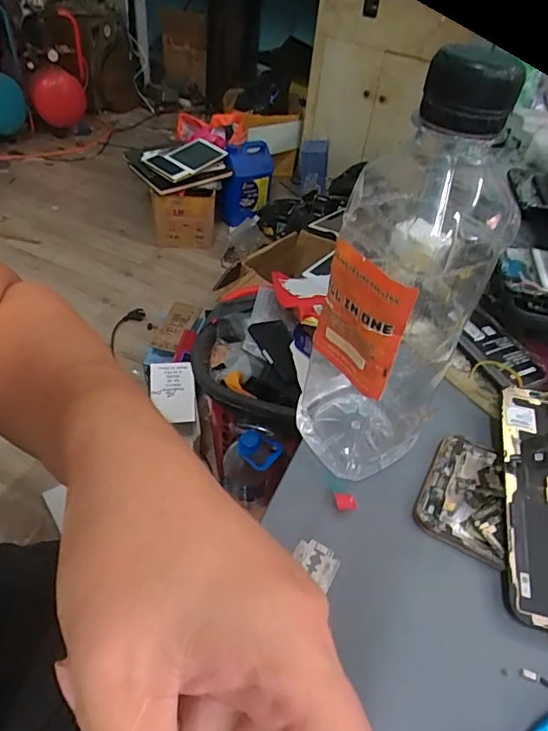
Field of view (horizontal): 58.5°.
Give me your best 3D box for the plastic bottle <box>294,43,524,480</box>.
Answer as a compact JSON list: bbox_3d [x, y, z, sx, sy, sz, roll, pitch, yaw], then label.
[{"bbox_3d":[0.055,-0.028,0.224,0.072,0.190,0.081,22,46,14],"label":"plastic bottle"}]

